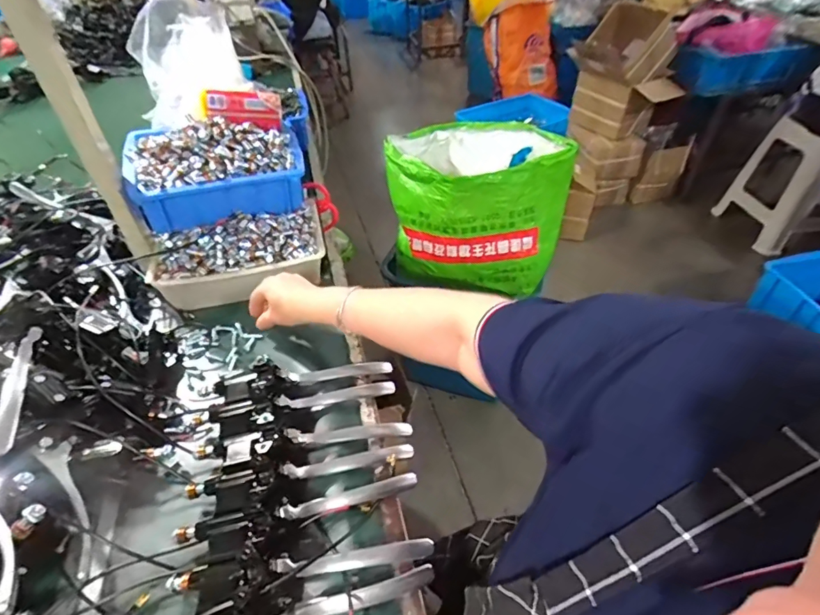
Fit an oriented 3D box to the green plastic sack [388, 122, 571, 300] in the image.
[{"bbox_3d":[0.157,-0.265,1.129,0.417,0.270,0.355,13,45,15],"label":"green plastic sack"}]

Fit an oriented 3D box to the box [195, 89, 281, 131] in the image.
[{"bbox_3d":[-0.262,-0.308,0.713,0.115,0.055,0.036,-1,5,-19],"label":"box"}]

